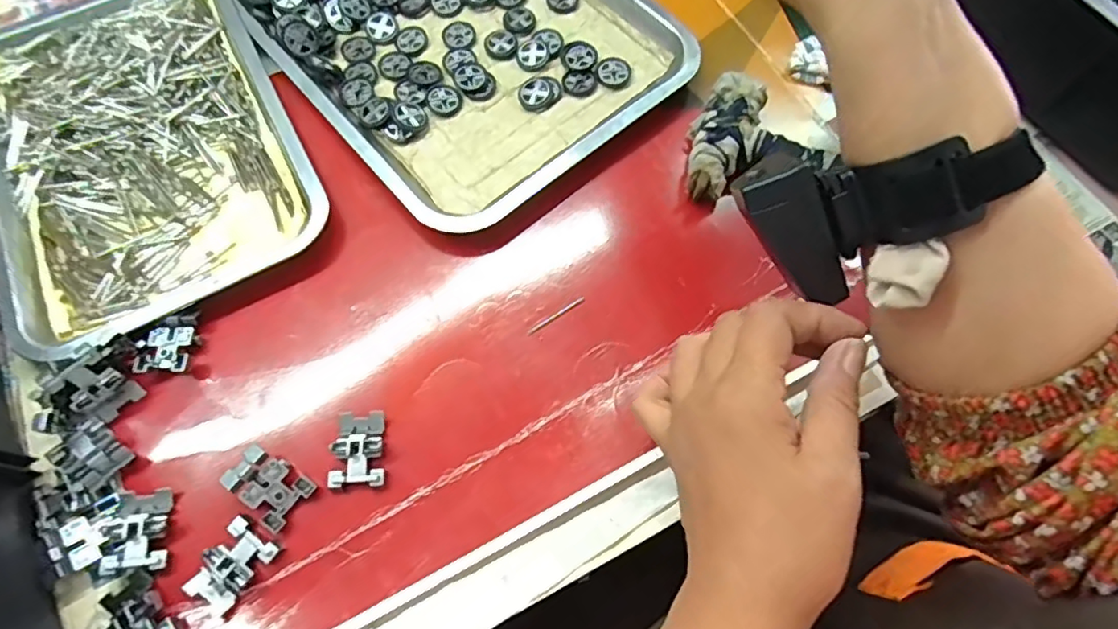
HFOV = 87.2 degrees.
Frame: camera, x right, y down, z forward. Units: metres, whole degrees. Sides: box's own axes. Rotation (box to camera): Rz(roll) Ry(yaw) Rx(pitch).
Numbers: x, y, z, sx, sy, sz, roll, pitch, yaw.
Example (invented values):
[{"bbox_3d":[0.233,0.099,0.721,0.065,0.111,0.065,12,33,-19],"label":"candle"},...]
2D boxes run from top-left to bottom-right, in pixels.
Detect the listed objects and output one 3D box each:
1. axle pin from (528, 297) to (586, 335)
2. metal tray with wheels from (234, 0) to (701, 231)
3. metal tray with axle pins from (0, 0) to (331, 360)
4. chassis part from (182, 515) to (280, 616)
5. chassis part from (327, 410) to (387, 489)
[{"bbox_3d":[-0.001,0.000,0.390,0.045,0.004,0.004,-33,72,-12],"label":"axle pin"},{"bbox_3d":[-0.091,-0.239,0.472,0.251,0.022,0.338,-39,73,-14],"label":"metal tray with wheels"},{"bbox_3d":[-0.311,-0.130,0.431,0.208,0.019,0.304,-27,71,-10],"label":"metal tray with axle pins"},{"bbox_3d":[-0.183,0.139,0.325,0.031,0.008,0.044,36,73,13],"label":"chassis part"},{"bbox_3d":[-0.120,0.080,0.351,0.030,0.012,0.044,-4,69,-2],"label":"chassis part"}]

